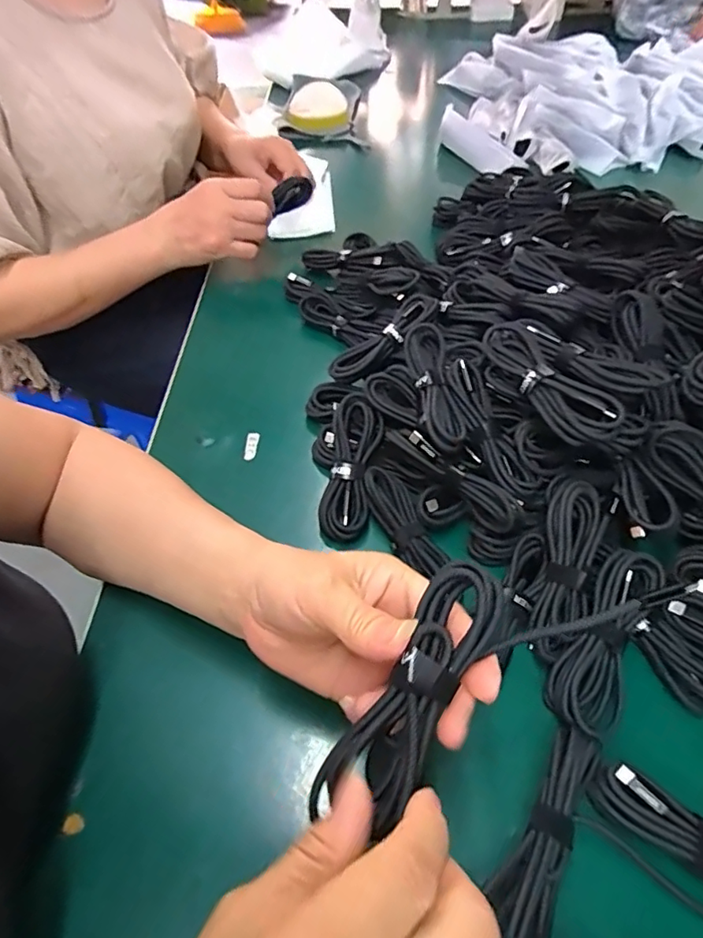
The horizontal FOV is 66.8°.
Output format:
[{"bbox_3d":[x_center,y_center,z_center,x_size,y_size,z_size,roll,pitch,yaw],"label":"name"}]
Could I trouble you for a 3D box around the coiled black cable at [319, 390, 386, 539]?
[{"bbox_3d":[0.000,0.000,0.404,0.037,0.024,0.110,6,67,7],"label":"coiled black cable"}]

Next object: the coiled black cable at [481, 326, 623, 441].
[{"bbox_3d":[0.129,-0.061,0.361,0.038,0.016,0.113,-25,55,-16],"label":"coiled black cable"}]

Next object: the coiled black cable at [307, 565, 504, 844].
[{"bbox_3d":[0.025,0.083,0.205,0.030,0.017,0.102,28,67,22],"label":"coiled black cable"}]

